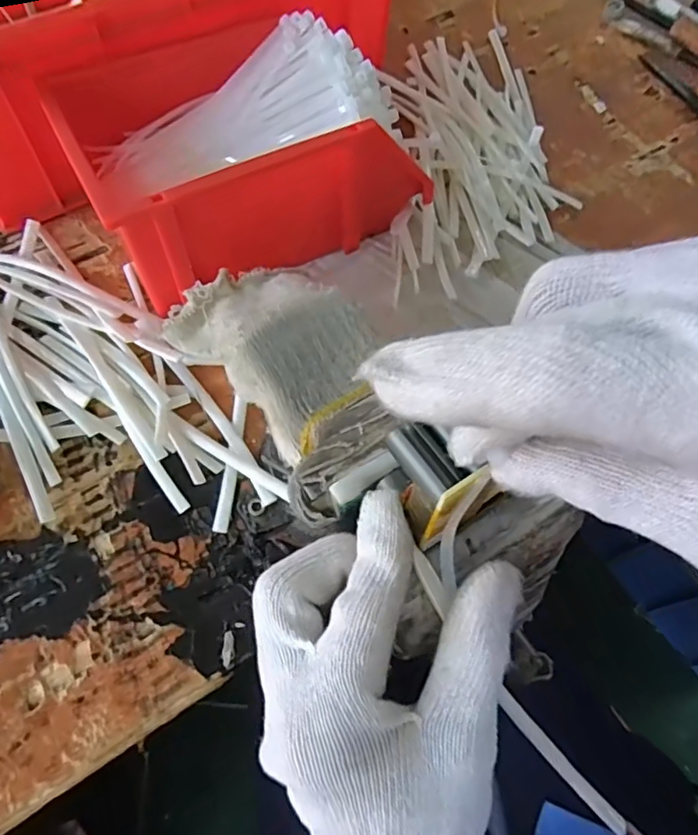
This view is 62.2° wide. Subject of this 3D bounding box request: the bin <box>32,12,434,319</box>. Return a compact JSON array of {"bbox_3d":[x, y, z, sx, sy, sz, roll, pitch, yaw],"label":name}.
[{"bbox_3d":[-0.078,-0.196,0.441,0.235,0.108,0.158,-27,66,-16],"label":"bin"}]

